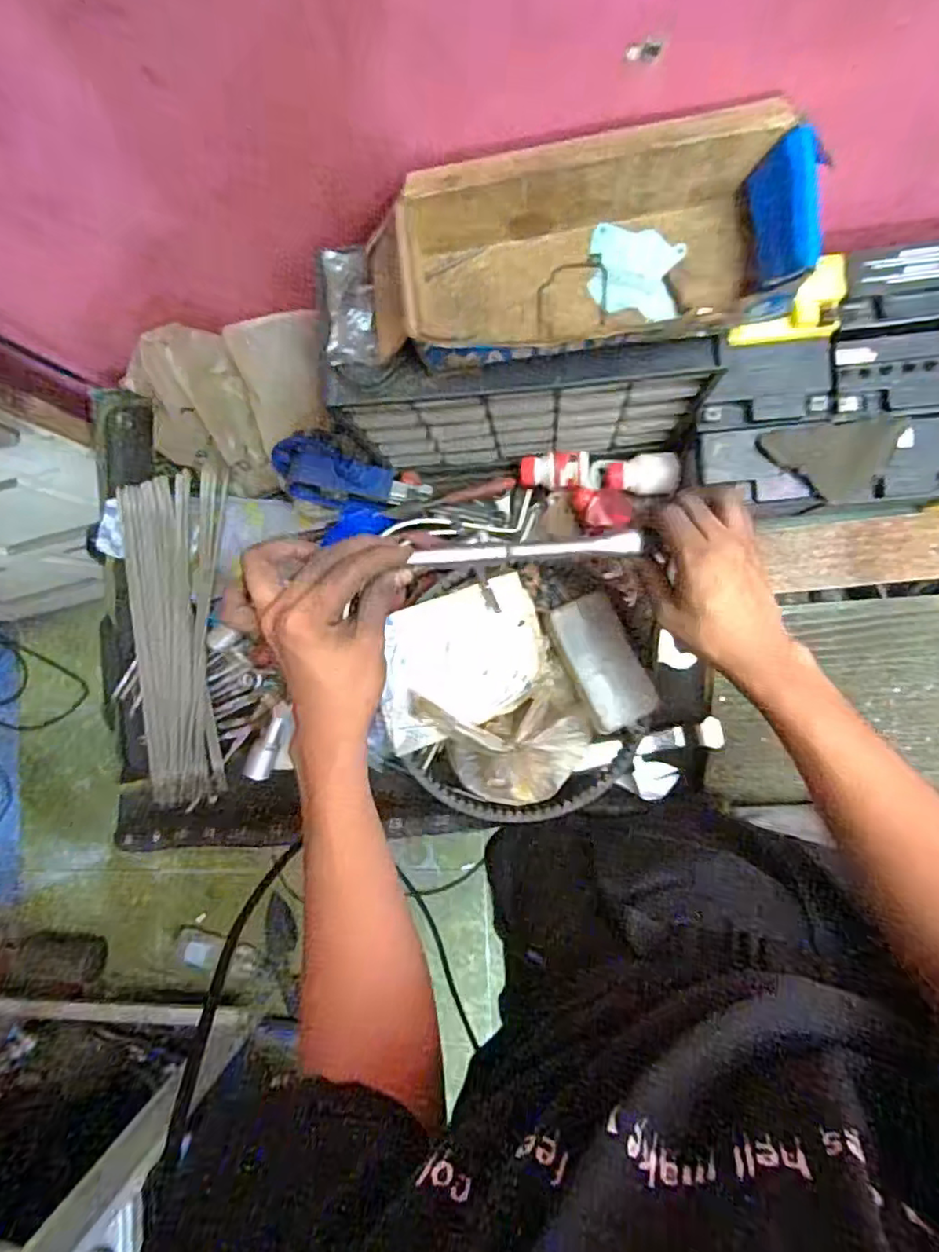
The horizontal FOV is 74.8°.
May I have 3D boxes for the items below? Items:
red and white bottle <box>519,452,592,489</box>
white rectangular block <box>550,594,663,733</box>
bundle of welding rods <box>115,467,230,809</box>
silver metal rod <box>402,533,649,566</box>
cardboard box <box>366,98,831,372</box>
[{"bbox_3d":[0.088,-0.155,0.624,0.071,0.030,0.035,-5,89,7],"label":"red and white bottle"},{"bbox_3d":[0.128,0.035,0.597,0.065,0.023,0.129,-25,87,-10],"label":"white rectangular block"},{"bbox_3d":[-0.319,0.015,0.672,0.113,0.024,0.358,-3,89,7],"label":"bundle of welding rods"},{"bbox_3d":[0.048,-0.056,0.455,0.185,0.011,0.015,-7,88,-22],"label":"silver metal rod"},{"bbox_3d":[0.073,-0.247,0.416,0.279,0.077,0.113,-5,89,7],"label":"cardboard box"}]

